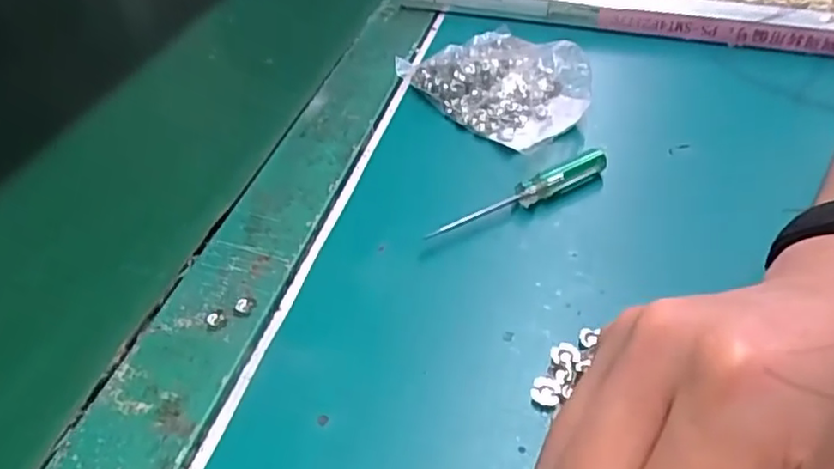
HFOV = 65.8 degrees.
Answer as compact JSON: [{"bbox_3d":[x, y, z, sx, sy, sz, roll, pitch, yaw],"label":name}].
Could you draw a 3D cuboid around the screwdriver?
[{"bbox_3d":[0.055,-0.021,0.342,0.113,0.014,0.011,-23,45,-20],"label":"screwdriver"}]

